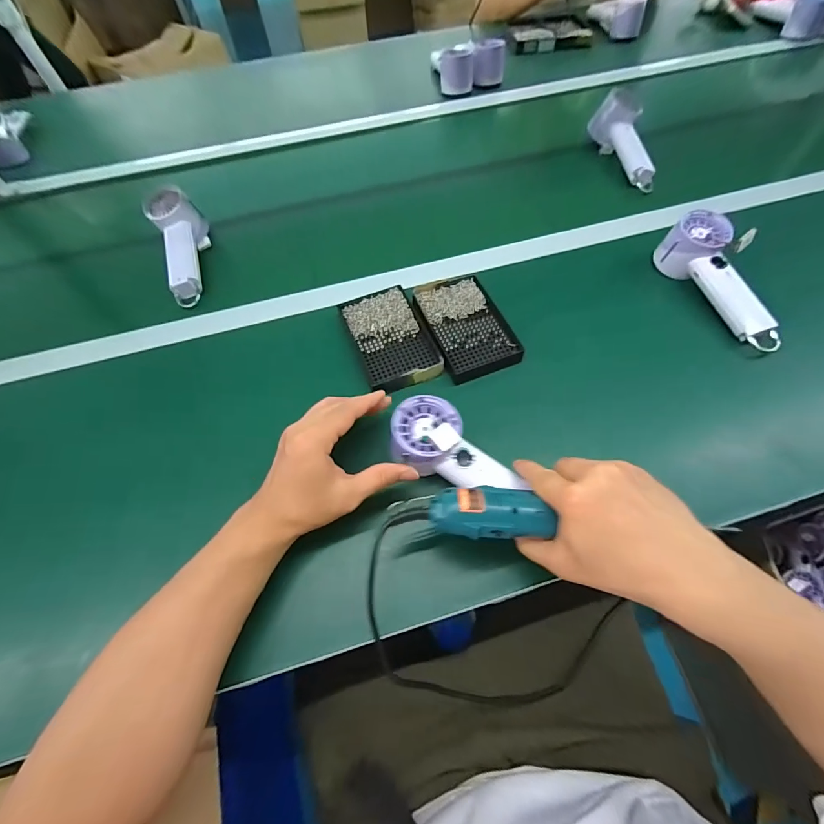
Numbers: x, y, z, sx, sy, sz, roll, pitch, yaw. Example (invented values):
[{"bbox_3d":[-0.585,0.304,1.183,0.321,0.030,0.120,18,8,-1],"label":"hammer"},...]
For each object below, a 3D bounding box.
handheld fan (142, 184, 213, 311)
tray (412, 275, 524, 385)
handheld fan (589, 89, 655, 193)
[{"bbox_3d":[-0.340,-0.245,0.568,0.064,0.053,0.201,-14,76,-6],"label":"handheld fan"},{"bbox_3d":[0.066,-0.109,0.481,0.094,0.017,0.142,-19,62,-8],"label":"tray"},{"bbox_3d":[0.365,-0.446,0.648,0.063,0.068,0.188,-12,77,-4],"label":"handheld fan"}]

